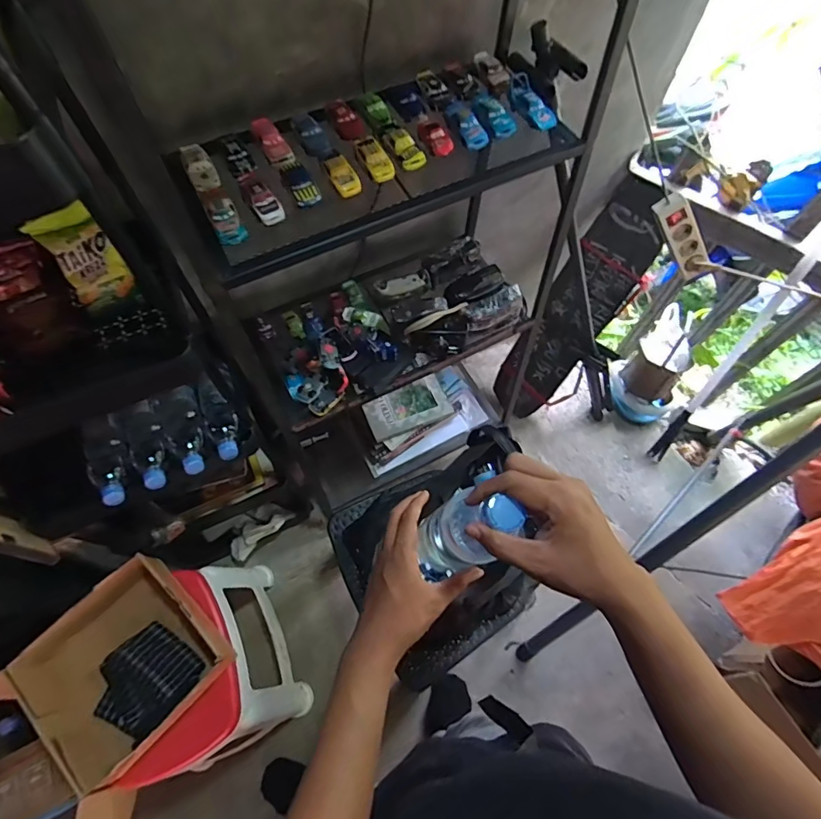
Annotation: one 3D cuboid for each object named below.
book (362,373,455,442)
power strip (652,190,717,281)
[{"bbox_3d":[-0.008,-0.007,1.325,0.230,0.025,0.132,-20,66,-11],"label":"book"},{"bbox_3d":[0.563,-0.350,0.969,0.058,0.211,0.028,-8,53,45],"label":"power strip"}]

